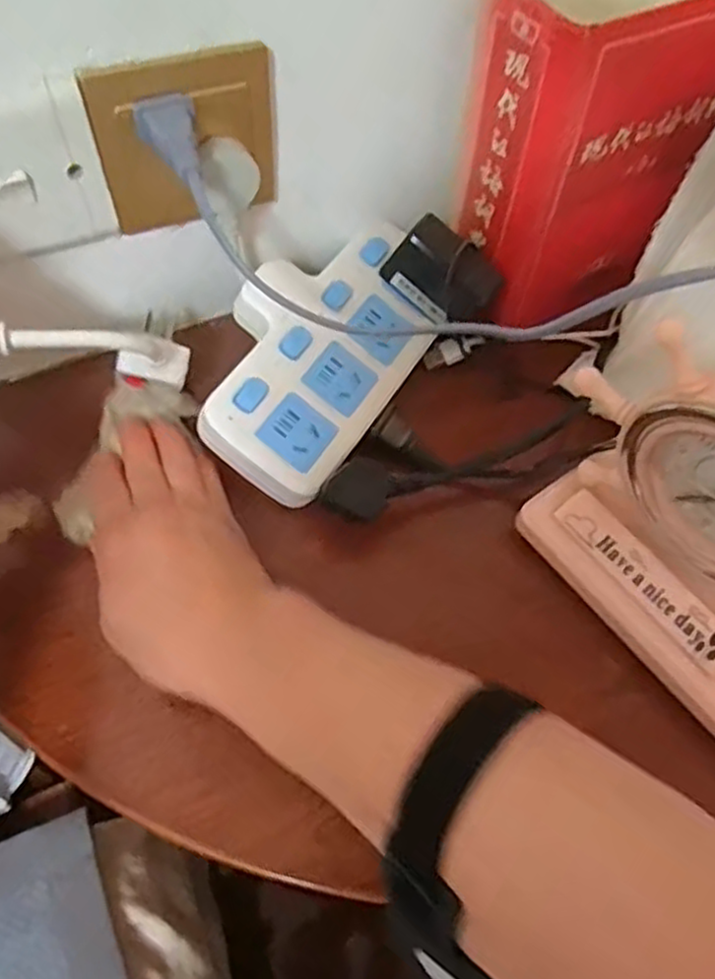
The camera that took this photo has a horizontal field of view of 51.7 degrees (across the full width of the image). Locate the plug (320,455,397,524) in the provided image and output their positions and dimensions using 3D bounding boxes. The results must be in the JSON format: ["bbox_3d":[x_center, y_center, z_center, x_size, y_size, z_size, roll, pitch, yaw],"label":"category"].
[{"bbox_3d":[0.002,-0.001,0.382,0.029,0.018,0.033,22,63,10],"label":"plug"}]

